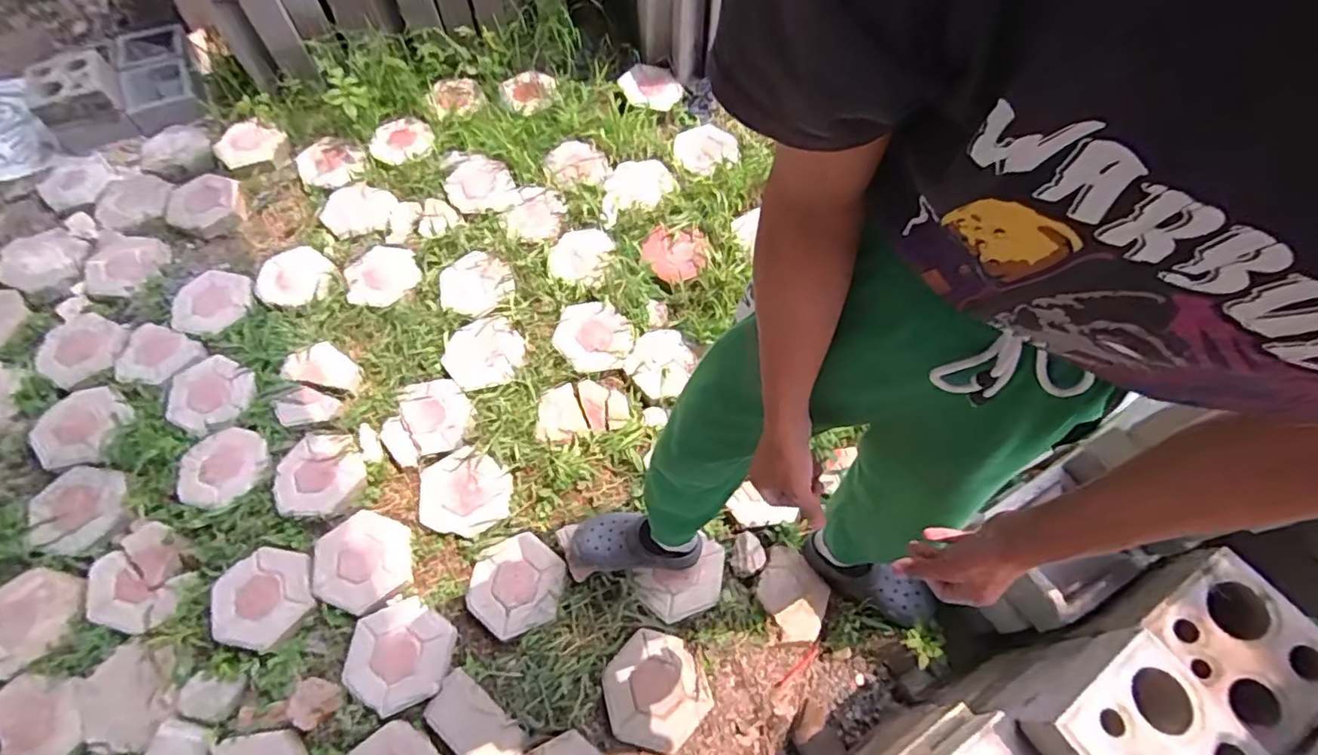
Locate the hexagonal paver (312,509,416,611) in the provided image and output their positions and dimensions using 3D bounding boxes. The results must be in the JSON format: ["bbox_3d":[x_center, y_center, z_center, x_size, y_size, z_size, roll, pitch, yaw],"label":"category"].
[{"bbox_3d":[-0.653,0.399,1.278,0.217,0.035,0.203,20,65,7],"label":"hexagonal paver"}]

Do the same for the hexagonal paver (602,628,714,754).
[{"bbox_3d":[-0.006,0.615,1.146,0.191,0.051,0.199,41,69,16],"label":"hexagonal paver"}]

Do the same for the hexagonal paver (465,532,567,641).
[{"bbox_3d":[-0.302,0.438,1.230,0.192,0.031,0.192,36,68,14],"label":"hexagonal paver"}]

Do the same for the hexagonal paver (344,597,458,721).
[{"bbox_3d":[-0.537,0.569,1.205,0.207,0.049,0.191,36,68,14],"label":"hexagonal paver"}]

